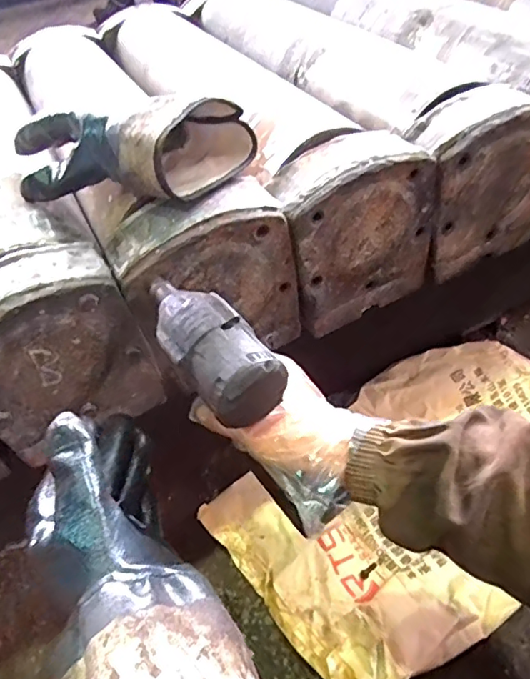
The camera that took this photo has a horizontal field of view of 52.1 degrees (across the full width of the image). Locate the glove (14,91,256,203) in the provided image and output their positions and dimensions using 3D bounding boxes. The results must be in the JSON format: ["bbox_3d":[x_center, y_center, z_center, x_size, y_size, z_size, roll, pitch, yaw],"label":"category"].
[{"bbox_3d":[-0.140,-0.190,0.525,0.232,0.098,0.133,13,51,21],"label":"glove"}]

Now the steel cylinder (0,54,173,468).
[{"bbox_3d":[-0.340,-0.180,0.698,0.164,0.171,0.690,-25,48,-14],"label":"steel cylinder"}]

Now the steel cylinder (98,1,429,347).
[{"bbox_3d":[-0.045,-0.300,0.757,0.163,0.173,0.667,-25,48,-14],"label":"steel cylinder"}]

